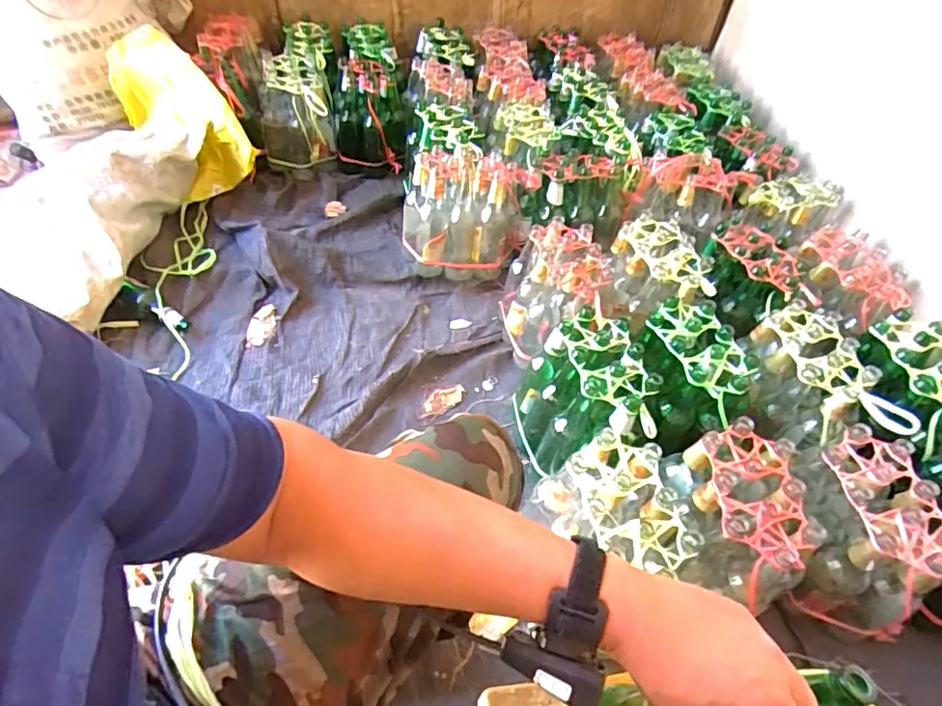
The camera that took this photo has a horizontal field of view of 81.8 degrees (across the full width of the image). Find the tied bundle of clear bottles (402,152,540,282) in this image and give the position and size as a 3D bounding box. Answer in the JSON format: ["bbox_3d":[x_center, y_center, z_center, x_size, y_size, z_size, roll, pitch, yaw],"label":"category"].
[{"bbox_3d":[-0.008,-0.329,1.328,0.308,0.251,0.187,6,49,-1],"label":"tied bundle of clear bottles"}]

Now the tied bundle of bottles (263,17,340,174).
[{"bbox_3d":[-0.509,-0.744,1.609,0.203,0.278,0.372,-5,50,-11],"label":"tied bundle of bottles"}]

